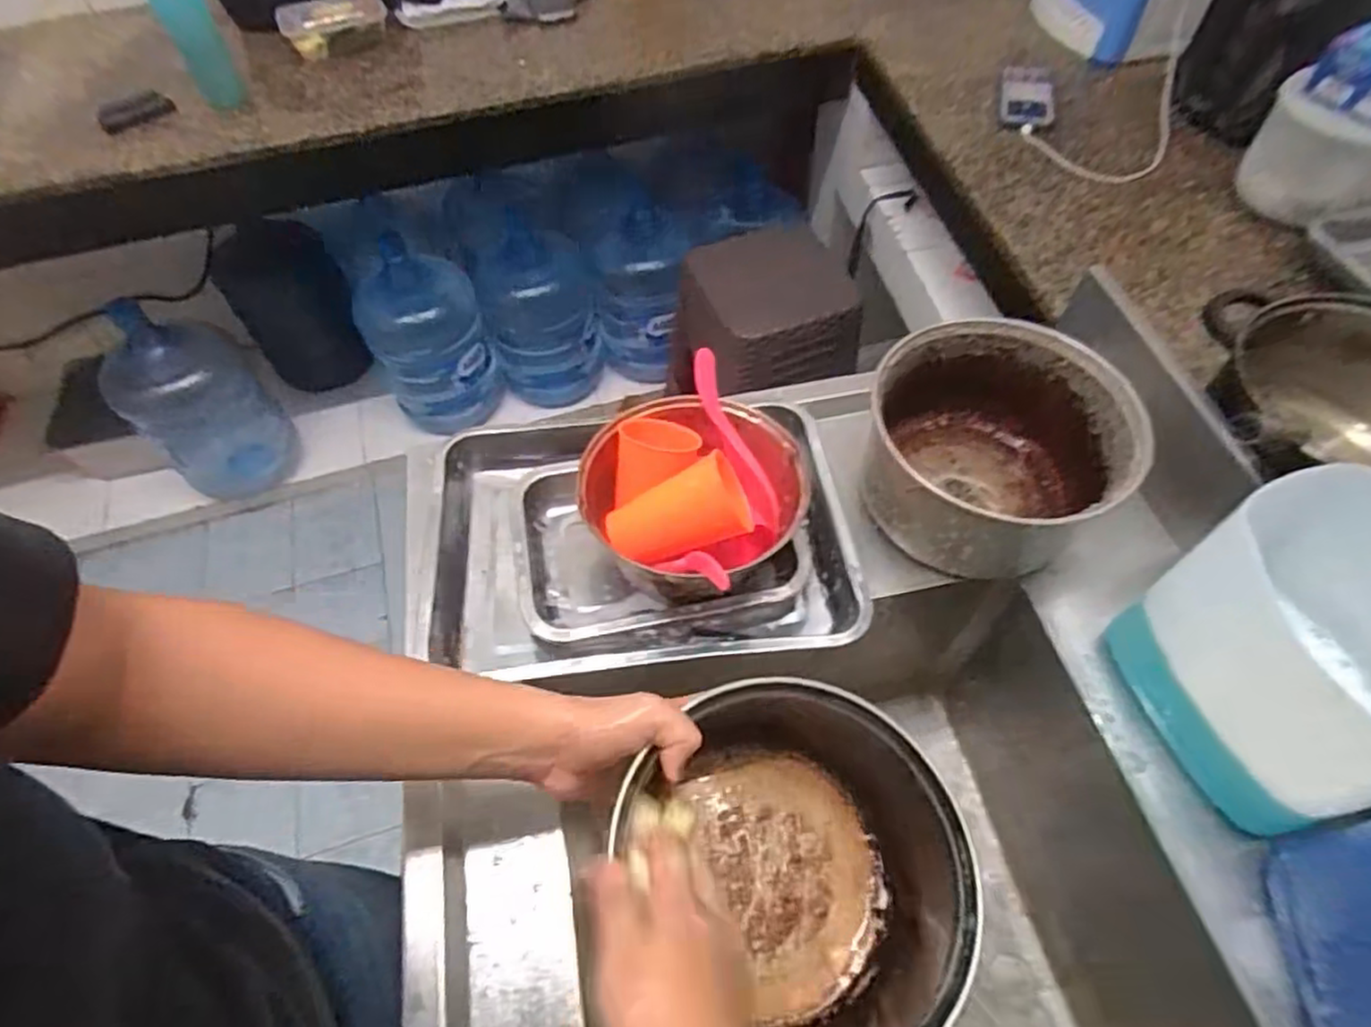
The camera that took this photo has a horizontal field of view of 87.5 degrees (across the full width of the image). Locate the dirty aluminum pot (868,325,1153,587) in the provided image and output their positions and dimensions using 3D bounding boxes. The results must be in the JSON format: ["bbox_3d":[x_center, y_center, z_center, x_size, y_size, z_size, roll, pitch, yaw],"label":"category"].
[{"bbox_3d":[0.289,-0.055,0.685,0.231,0.129,0.218,14,58,11],"label":"dirty aluminum pot"}]

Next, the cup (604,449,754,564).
[{"bbox_3d":[0.000,-0.002,0.639,0.117,0.073,0.067,-25,94,20],"label":"cup"}]

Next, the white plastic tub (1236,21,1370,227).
[{"bbox_3d":[0.777,-0.449,0.851,0.139,0.202,0.154,-35,62,-20],"label":"white plastic tub"}]

